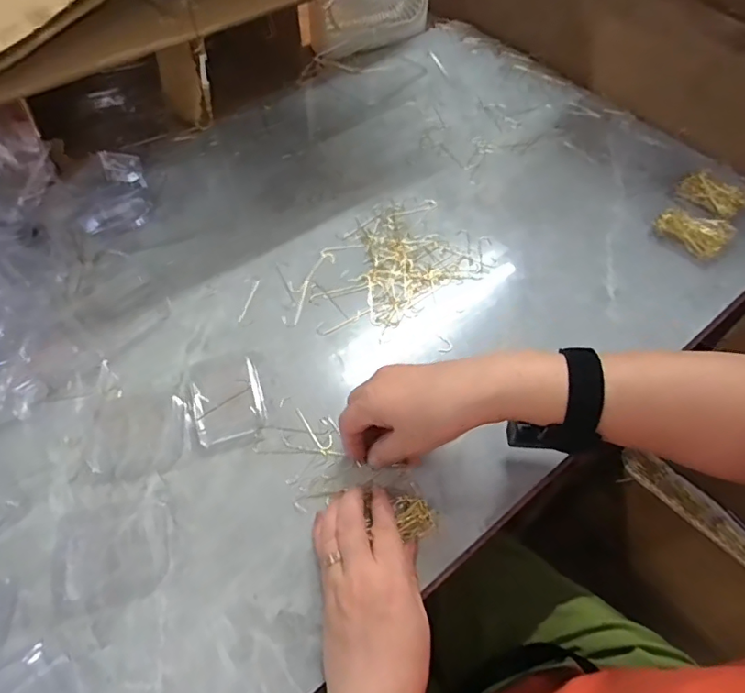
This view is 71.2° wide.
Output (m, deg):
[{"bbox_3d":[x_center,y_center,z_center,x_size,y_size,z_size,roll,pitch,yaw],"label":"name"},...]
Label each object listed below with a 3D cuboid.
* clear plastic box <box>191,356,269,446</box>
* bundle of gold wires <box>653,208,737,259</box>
[{"bbox_3d":[-0.128,0.043,0.453,0.060,0.021,0.074,-16,57,-12],"label":"clear plastic box"},{"bbox_3d":[0.354,-0.130,0.573,0.054,0.018,0.075,-35,63,-22],"label":"bundle of gold wires"}]

